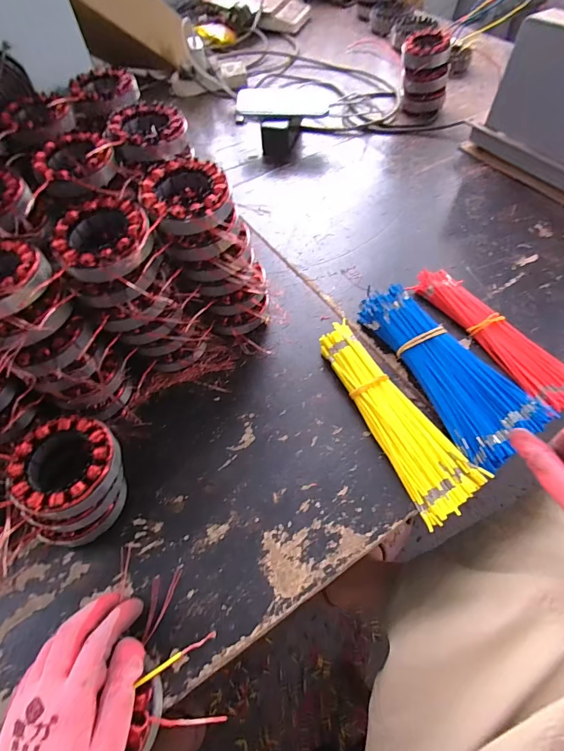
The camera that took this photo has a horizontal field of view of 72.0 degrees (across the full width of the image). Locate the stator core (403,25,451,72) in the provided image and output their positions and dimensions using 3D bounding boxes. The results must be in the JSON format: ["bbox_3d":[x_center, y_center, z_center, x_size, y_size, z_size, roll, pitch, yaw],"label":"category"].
[{"bbox_3d":[0.278,-0.632,0.750,0.087,0.040,0.088,9,58,8],"label":"stator core"}]

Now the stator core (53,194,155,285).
[{"bbox_3d":[-0.164,-0.122,0.363,0.087,0.038,0.099,-18,59,-9],"label":"stator core"}]

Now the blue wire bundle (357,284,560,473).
[{"bbox_3d":[0.187,-0.014,0.454,0.093,0.030,0.237,-27,62,-13],"label":"blue wire bundle"}]

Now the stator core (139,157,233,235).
[{"bbox_3d":[-0.091,-0.174,0.385,0.082,0.035,0.095,-5,58,-1],"label":"stator core"}]

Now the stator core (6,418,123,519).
[{"bbox_3d":[-0.193,0.081,0.347,0.084,0.033,0.086,-1,58,2],"label":"stator core"}]

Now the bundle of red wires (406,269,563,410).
[{"bbox_3d":[0.267,-0.052,0.485,0.059,0.021,0.243,-31,61,-15],"label":"bundle of red wires"}]

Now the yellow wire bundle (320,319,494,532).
[{"bbox_3d":[0.125,0.036,0.434,0.072,0.025,0.238,-22,59,-10],"label":"yellow wire bundle"}]

